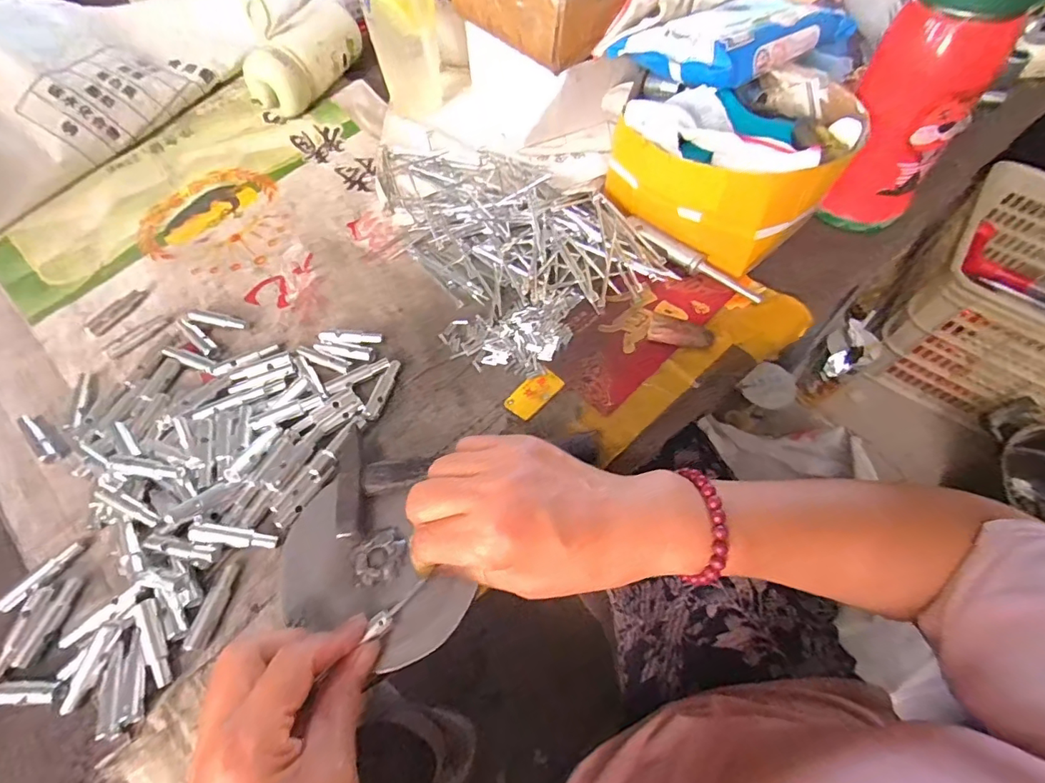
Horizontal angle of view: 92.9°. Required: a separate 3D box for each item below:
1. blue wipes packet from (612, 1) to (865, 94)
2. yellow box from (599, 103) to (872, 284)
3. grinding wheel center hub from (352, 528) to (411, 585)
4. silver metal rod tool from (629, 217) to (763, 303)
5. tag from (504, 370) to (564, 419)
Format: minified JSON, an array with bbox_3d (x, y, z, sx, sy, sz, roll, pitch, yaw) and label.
[{"bbox_3d":[0.177,-0.299,0.408,0.179,0.039,0.113,-35,67,-16],"label":"blue wipes packet"},{"bbox_3d":[0.163,-0.181,0.415,0.167,0.092,0.113,34,68,19],"label":"yellow box"},{"bbox_3d":[-0.089,0.105,0.314,0.033,0.005,0.028,-23,63,-9],"label":"grinding wheel center hub"},{"bbox_3d":[0.146,-0.113,0.424,0.129,0.014,0.018,37,70,20],"label":"silver metal rod tool"},{"bbox_3d":[0.009,0.001,0.380,0.025,0.004,0.045,40,70,21],"label":"tag"}]

